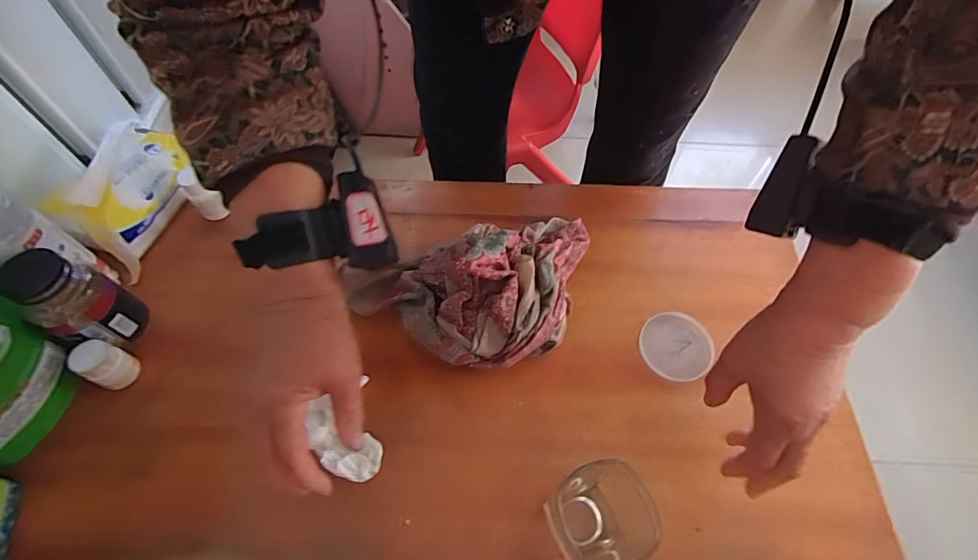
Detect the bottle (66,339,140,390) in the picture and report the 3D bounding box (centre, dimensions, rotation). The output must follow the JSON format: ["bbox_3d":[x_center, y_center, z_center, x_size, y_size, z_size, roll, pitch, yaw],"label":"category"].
[{"bbox_3d":[-0.357,0.079,0.429,0.031,0.050,0.033,21,63,10],"label":"bottle"}]

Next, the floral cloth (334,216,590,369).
[{"bbox_3d":[-0.006,0.004,0.438,0.236,0.116,0.139,-14,62,-8],"label":"floral cloth"}]

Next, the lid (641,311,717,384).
[{"bbox_3d":[0.189,0.067,0.465,0.071,0.007,0.070,0,61,-1],"label":"lid"}]

